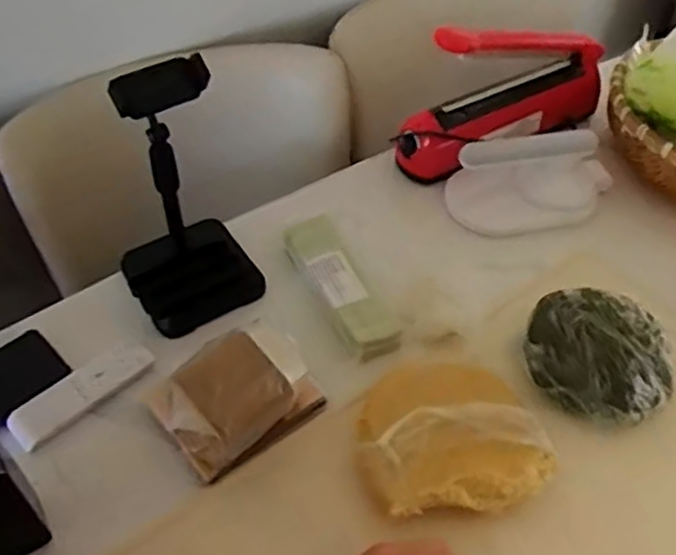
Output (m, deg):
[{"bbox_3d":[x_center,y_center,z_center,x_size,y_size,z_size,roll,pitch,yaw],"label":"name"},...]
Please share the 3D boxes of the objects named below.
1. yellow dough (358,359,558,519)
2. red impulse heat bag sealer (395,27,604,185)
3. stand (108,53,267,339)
[{"bbox_3d":[0.101,0.134,0.611,0.161,0.040,0.141,-2,50,-4],"label":"yellow dough"},{"bbox_3d":[0.219,-0.239,0.851,0.310,0.167,0.074,-25,56,-22],"label":"red impulse heat bag sealer"},{"bbox_3d":[-0.155,-0.076,0.662,0.121,0.264,0.110,-26,56,-22],"label":"stand"}]

